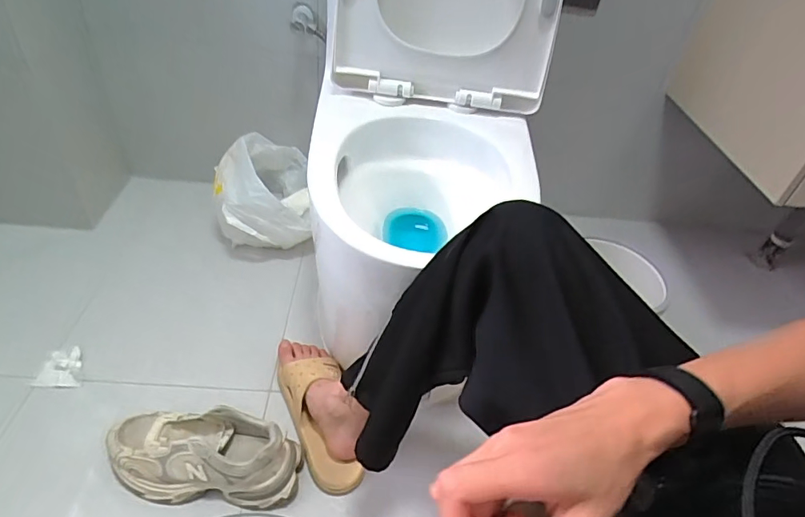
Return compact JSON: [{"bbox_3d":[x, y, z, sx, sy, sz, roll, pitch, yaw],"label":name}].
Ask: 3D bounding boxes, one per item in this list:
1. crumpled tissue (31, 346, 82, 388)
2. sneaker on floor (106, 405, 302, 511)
[{"bbox_3d":[-0.596,0.189,0.863,0.072,0.020,0.071,5,40,-3],"label":"crumpled tissue"},{"bbox_3d":[-0.299,0.292,0.730,0.283,0.114,0.102,7,40,-1],"label":"sneaker on floor"}]

